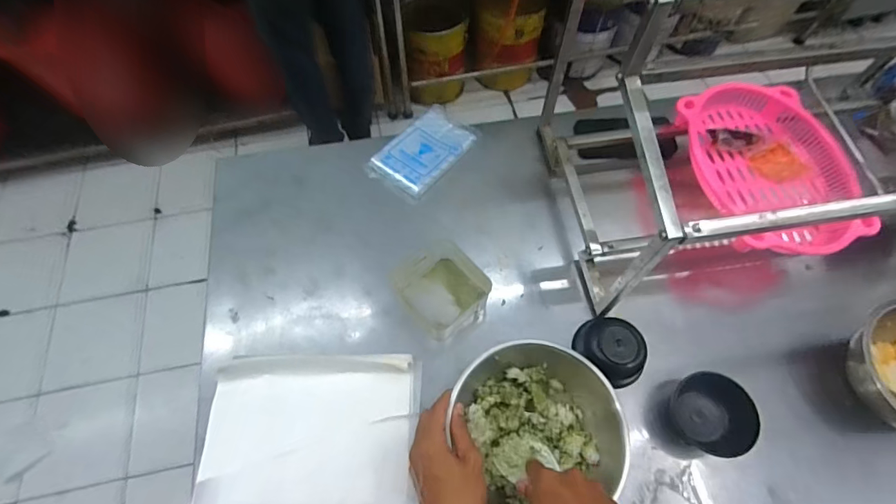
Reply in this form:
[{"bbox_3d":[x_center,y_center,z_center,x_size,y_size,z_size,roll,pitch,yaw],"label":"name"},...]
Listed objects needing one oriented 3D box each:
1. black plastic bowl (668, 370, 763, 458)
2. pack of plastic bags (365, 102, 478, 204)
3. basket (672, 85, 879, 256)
[{"bbox_3d":[0.321,0.195,0.525,0.081,0.039,0.086,0,64,0],"label":"black plastic bowl"},{"bbox_3d":[-0.039,-0.167,0.708,0.103,0.015,0.176,34,69,15],"label":"pack of plastic bags"},{"bbox_3d":[0.457,-0.123,0.625,0.202,0.051,0.281,-6,64,-4],"label":"basket"}]

